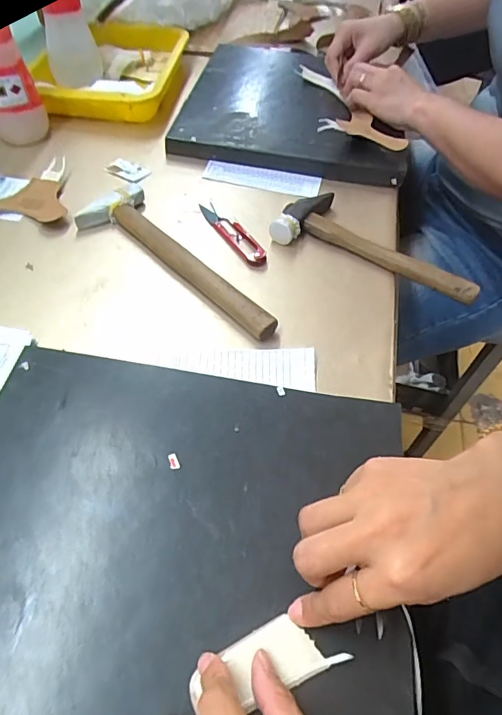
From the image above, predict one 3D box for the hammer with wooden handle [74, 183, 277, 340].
[{"bbox_3d":[-0.071,-0.099,0.457,0.250,0.019,0.073,39,60,23],"label":"hammer with wooden handle"}]

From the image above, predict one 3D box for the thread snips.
[{"bbox_3d":[-0.020,-0.138,0.502,0.024,0.008,0.111,-27,59,-21],"label":"thread snips"}]

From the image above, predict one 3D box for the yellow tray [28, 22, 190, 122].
[{"bbox_3d":[-0.192,-0.420,0.678,0.165,0.063,0.242,6,53,1],"label":"yellow tray"}]

